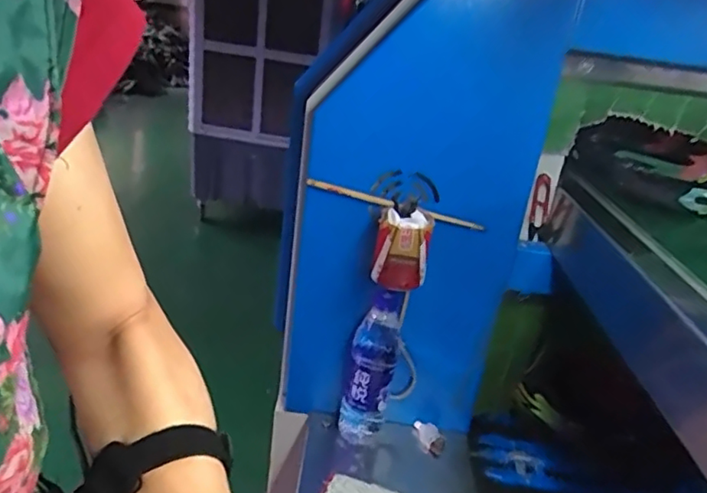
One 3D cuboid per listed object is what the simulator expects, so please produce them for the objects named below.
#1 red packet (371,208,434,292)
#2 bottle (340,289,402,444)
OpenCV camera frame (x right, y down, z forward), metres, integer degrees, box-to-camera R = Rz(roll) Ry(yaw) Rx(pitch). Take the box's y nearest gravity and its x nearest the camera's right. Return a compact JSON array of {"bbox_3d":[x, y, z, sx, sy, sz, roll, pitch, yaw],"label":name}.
[{"bbox_3d":[0.060,0.003,0.712,0.066,0.087,0.069,8,20,4],"label":"red packet"},{"bbox_3d":[0.022,0.169,0.800,0.069,0.220,0.063,8,20,4],"label":"bottle"}]

